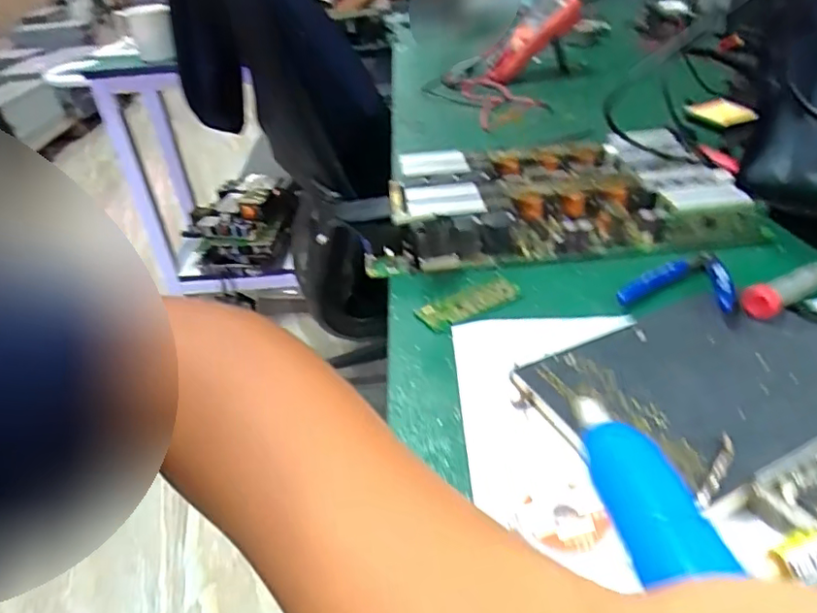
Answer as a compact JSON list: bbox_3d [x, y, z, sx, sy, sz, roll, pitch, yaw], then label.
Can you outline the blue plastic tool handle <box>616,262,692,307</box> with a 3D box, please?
[{"bbox_3d":[0.199,-0.021,0.471,0.088,0.010,0.016,-24,39,-24],"label":"blue plastic tool handle"}]

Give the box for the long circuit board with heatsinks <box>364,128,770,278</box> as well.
[{"bbox_3d":[0.137,-0.116,0.582,0.353,0.042,0.198,-6,35,-1],"label":"long circuit board with heatsinks"}]

